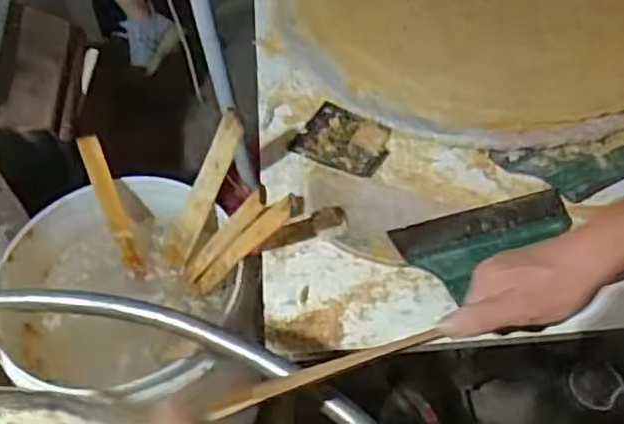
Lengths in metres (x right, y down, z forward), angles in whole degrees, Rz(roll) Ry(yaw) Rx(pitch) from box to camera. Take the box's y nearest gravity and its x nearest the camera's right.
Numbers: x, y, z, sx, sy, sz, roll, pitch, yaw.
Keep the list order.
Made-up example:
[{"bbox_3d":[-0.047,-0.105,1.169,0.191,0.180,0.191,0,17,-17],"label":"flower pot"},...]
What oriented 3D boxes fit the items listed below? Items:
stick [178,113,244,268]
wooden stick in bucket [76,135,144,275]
[{"bbox_3d":[-0.124,-0.027,0.836,0.032,0.211,0.019,41,32,28],"label":"stick"},{"bbox_3d":[-0.245,-0.006,0.867,0.025,0.179,0.015,-19,18,-10],"label":"wooden stick in bucket"}]

